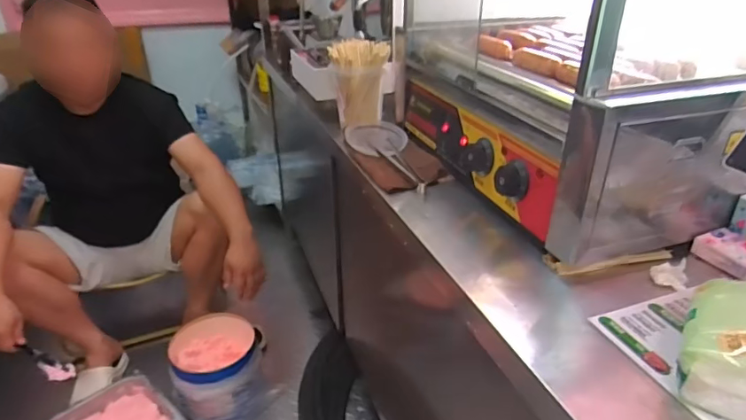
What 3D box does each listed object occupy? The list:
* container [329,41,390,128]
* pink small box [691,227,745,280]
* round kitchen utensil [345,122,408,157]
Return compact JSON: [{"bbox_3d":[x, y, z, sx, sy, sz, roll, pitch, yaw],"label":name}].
[{"bbox_3d":[-0.027,-0.268,1.047,0.114,0.151,0.129,0,28,0],"label":"container"},{"bbox_3d":[0.445,0.053,0.618,0.055,0.024,0.082,-13,31,-23],"label":"pink small box"},{"bbox_3d":[0.007,-0.139,0.960,0.114,0.030,0.127,0,28,0],"label":"round kitchen utensil"}]

